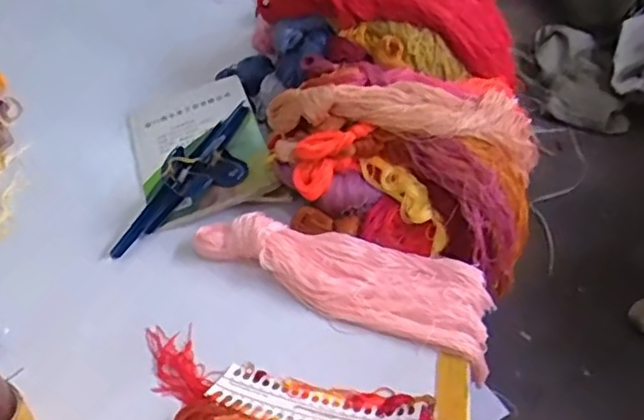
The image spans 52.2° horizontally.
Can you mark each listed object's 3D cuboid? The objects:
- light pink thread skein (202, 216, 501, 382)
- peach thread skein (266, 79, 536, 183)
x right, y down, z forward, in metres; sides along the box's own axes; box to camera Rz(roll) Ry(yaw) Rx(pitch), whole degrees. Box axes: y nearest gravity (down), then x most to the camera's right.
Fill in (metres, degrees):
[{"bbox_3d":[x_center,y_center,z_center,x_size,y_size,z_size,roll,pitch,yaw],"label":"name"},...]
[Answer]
[{"bbox_3d":[0.035,0.082,0.929,0.425,0.059,0.141,17,46,15],"label":"light pink thread skein"},{"bbox_3d":[0.151,-0.132,1.015,0.446,0.113,0.122,4,41,-22],"label":"peach thread skein"}]

